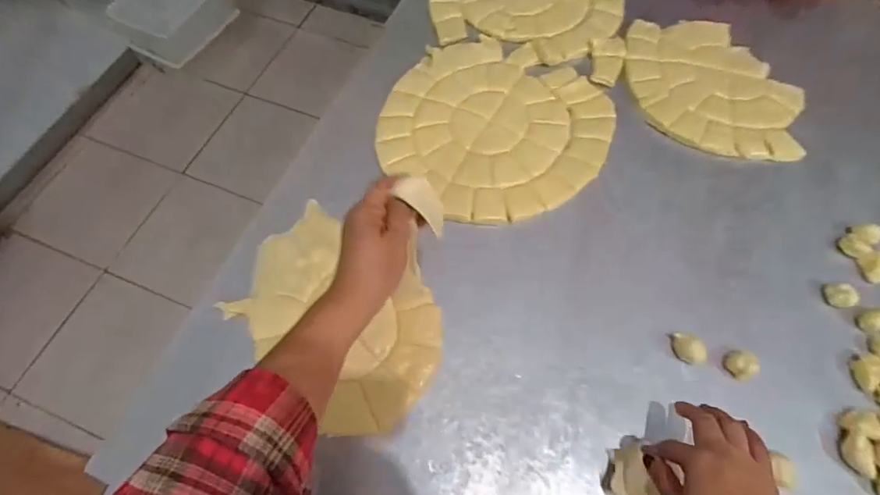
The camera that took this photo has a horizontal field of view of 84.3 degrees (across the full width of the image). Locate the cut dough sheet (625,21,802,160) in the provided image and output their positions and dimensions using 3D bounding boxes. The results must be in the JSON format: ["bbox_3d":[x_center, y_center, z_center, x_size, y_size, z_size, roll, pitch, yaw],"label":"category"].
[{"bbox_3d":[0.395,-0.236,0.708,0.221,0.015,0.254,-2,63,-2],"label":"cut dough sheet"}]

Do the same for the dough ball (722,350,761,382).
[{"bbox_3d":[0.323,0.127,0.523,0.027,0.031,0.032,-17,64,-9],"label":"dough ball"}]

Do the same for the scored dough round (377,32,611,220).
[{"bbox_3d":[0.072,-0.167,0.675,0.300,0.011,0.288,0,63,0],"label":"scored dough round"}]

